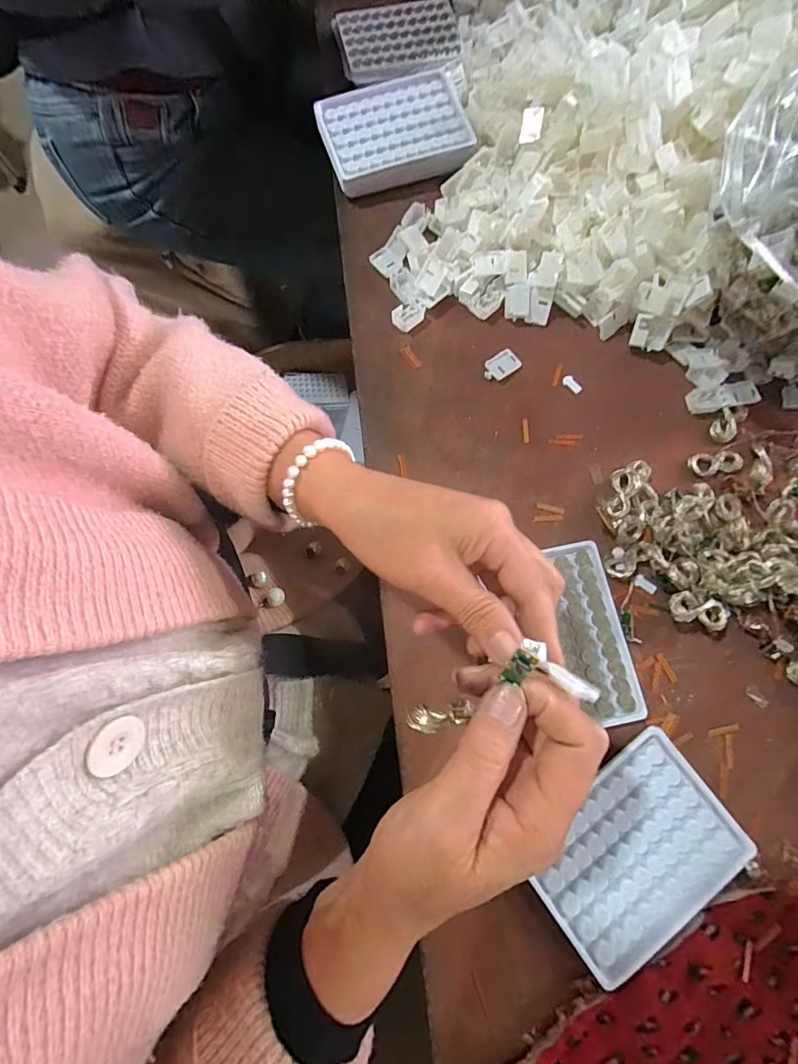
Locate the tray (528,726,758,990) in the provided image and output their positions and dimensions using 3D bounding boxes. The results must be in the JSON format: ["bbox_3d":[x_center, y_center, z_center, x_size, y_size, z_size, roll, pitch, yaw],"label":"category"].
[{"bbox_3d":[0.155,0.209,0.301,0.132,0.007,0.093,-36,78,-10],"label":"tray"}]

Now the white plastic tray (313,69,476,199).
[{"bbox_3d":[-0.004,-0.380,0.441,0.132,0.026,0.110,-16,76,-5],"label":"white plastic tray"}]

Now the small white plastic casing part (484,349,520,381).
[{"bbox_3d":[0.088,-0.143,0.396,0.034,0.004,0.020,-36,78,-10],"label":"small white plastic casing part"}]

